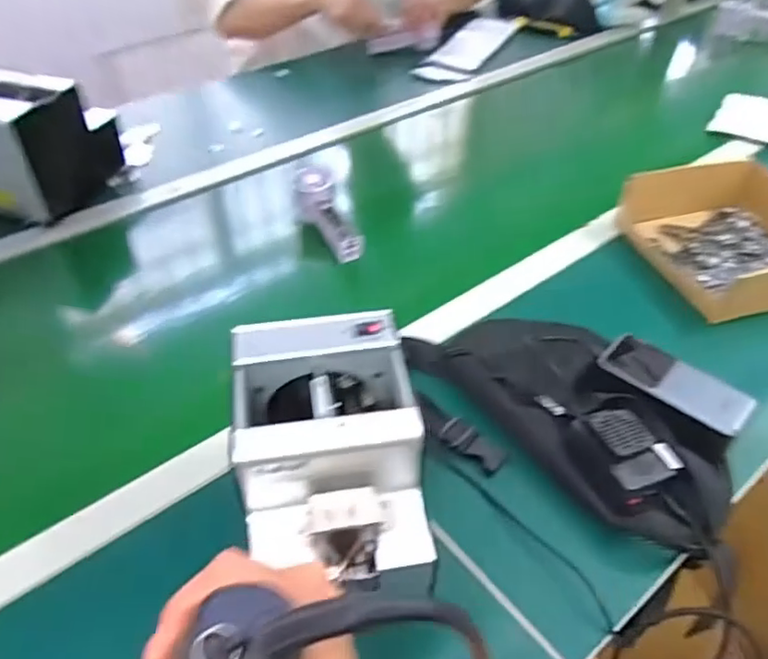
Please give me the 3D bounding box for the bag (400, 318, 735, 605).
[{"bbox_3d":[0.175,0.079,0.566,0.299,0.049,0.173,26,50,25],"label":"bag"}]

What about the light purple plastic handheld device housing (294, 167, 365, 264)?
[{"bbox_3d":[-0.074,-0.150,0.797,0.053,0.050,0.148,-15,46,-14],"label":"light purple plastic handheld device housing"}]

